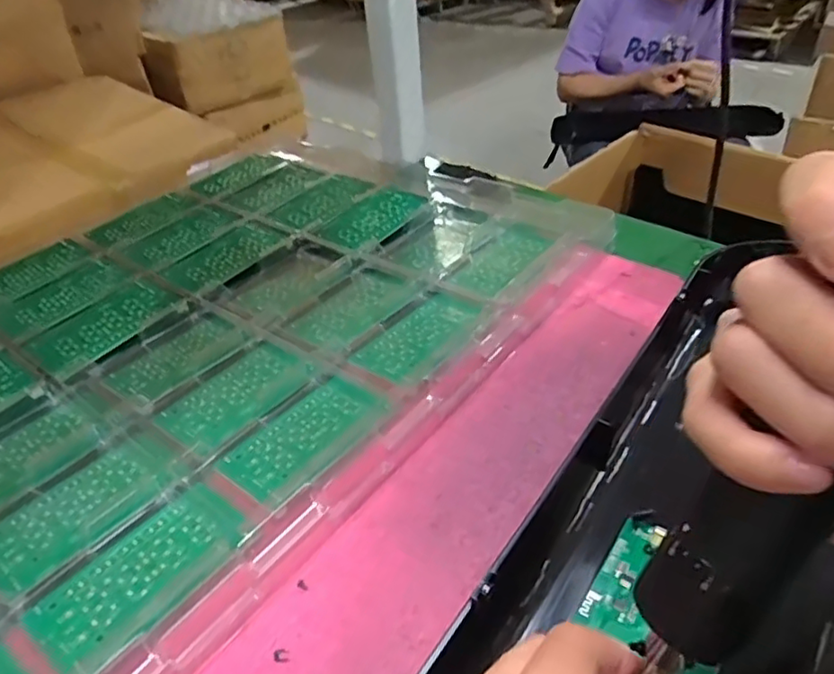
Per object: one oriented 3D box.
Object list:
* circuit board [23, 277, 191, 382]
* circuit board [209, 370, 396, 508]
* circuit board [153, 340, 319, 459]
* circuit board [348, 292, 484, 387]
[{"bbox_3d":[-0.245,-0.009,0.481,0.068,0.010,0.106,25,47,32],"label":"circuit board"},{"bbox_3d":[-0.068,0.060,0.379,0.063,0.010,0.100,27,48,33],"label":"circuit board"},{"bbox_3d":[-0.123,0.039,0.416,0.063,0.005,0.095,23,48,35],"label":"circuit board"},{"bbox_3d":[0.003,-0.004,0.449,0.052,0.006,0.102,24,46,31],"label":"circuit board"}]

